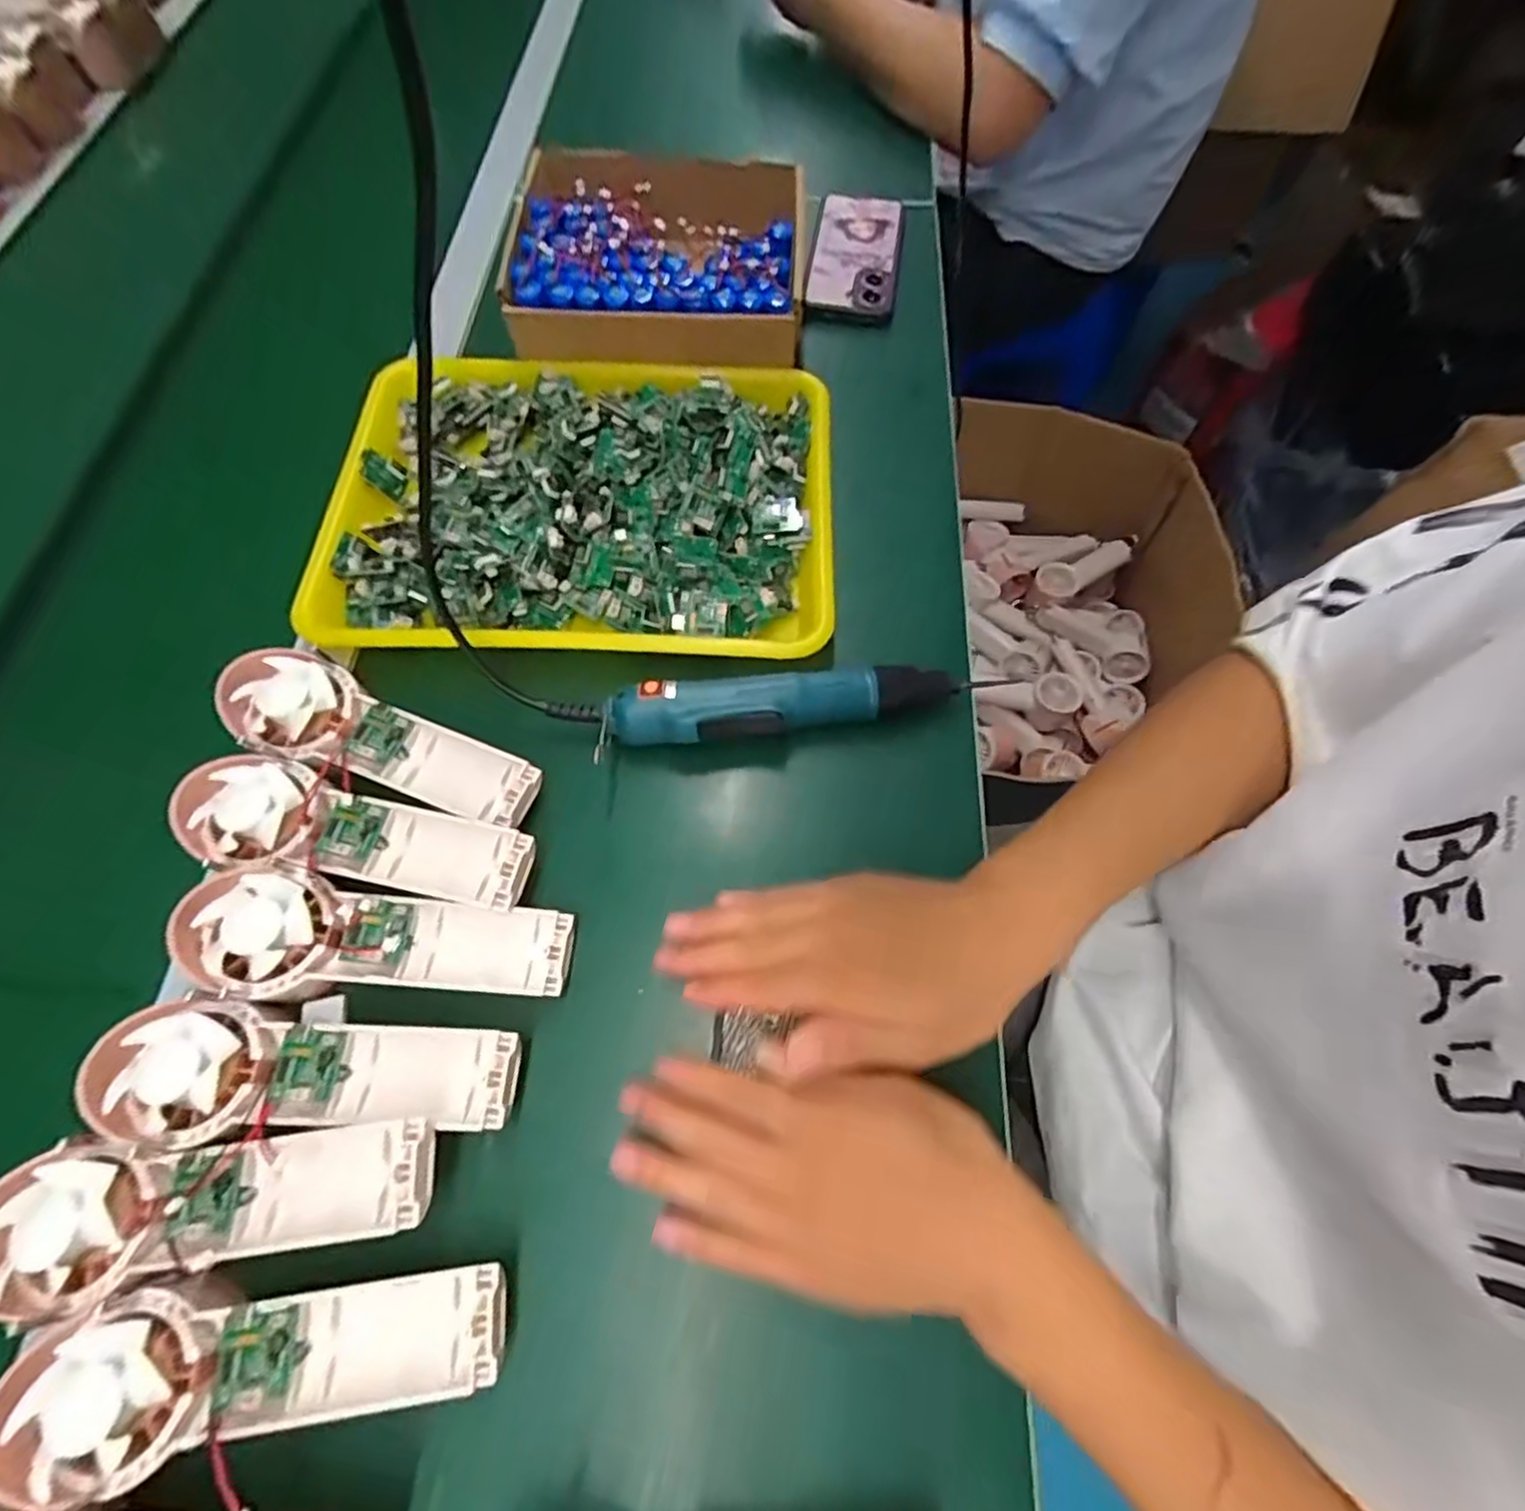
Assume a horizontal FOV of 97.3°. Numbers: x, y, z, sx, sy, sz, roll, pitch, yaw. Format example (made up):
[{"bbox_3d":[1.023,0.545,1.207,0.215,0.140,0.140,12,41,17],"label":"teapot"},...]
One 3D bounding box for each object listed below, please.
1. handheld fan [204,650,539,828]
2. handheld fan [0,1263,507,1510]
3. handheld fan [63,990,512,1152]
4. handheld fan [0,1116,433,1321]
[{"bbox_3d":[-0.213,-0.006,0.373,0.172,0.036,0.058,23,67,9],"label":"handheld fan"},{"bbox_3d":[-0.198,0.238,0.269,0.172,0.034,0.064,-11,66,-6],"label":"handheld fan"},{"bbox_3d":[-0.205,0.143,0.308,0.174,0.032,0.057,1,66,-1],"label":"handheld fan"},{"bbox_3d":[-0.231,0.187,0.283,0.172,0.025,0.054,-8,66,-5],"label":"handheld fan"}]

